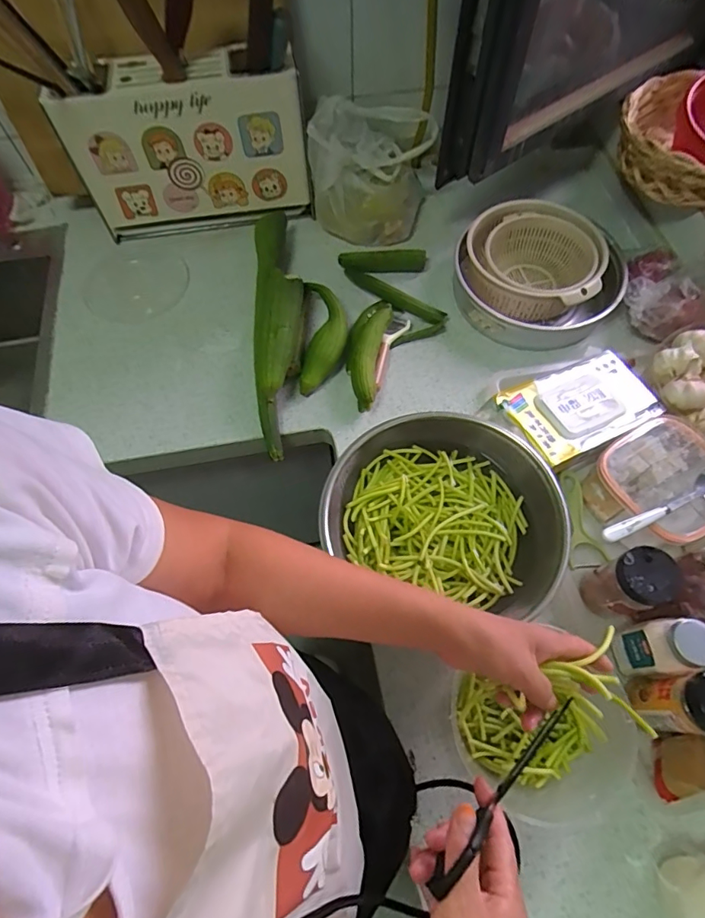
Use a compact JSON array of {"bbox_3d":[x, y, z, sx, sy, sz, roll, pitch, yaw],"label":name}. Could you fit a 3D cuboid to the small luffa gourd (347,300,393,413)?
[{"bbox_3d":[0.022,-0.167,0.715,0.052,0.063,0.191,10,65,6],"label":"small luffa gourd"}]

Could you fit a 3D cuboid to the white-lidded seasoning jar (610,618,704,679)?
[{"bbox_3d":[0.320,0.197,0.499,0.052,0.108,0.052,-9,65,-2],"label":"white-lidded seasoning jar"}]

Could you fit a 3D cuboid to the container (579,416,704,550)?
[{"bbox_3d":[0.377,0.035,0.592,0.138,0.092,0.136,-30,68,-12],"label":"container"}]

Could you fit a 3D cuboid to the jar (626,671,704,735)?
[{"bbox_3d":[0.320,0.233,0.455,0.049,0.125,0.054,0,65,3],"label":"jar"}]

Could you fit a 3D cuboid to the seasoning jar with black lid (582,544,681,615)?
[{"bbox_3d":[0.306,0.141,0.535,0.056,0.110,0.056,-1,65,2],"label":"seasoning jar with black lid"}]

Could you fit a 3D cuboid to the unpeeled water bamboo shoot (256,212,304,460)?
[{"bbox_3d":[-0.113,-0.225,0.734,0.079,0.078,0.458,-7,65,-2],"label":"unpeeled water bamboo shoot"}]

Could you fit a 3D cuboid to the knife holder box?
[{"bbox_3d":[-0.255,-0.485,0.774,0.356,0.240,0.079,-8,65,-3],"label":"knife holder box"}]

